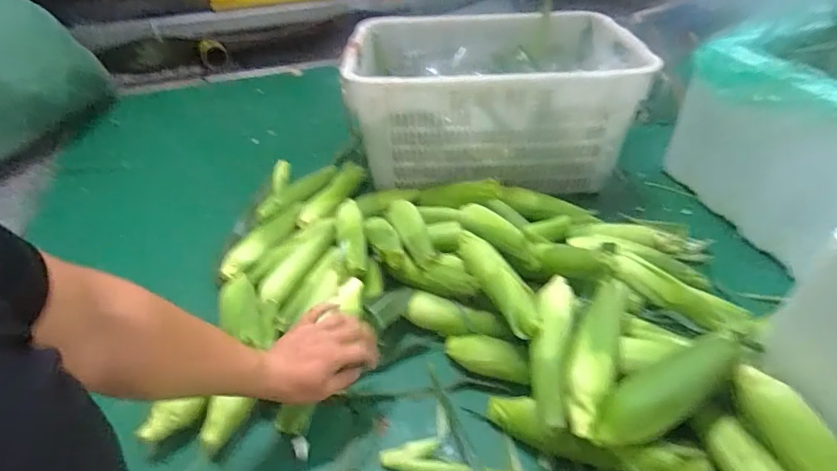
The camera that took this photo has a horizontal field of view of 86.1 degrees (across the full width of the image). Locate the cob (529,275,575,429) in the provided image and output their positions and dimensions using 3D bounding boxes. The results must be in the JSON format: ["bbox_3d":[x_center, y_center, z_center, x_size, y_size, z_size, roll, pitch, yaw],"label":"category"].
[{"bbox_3d":[0.177,0.144,0.600,0.048,0.042,0.222,9,42,13],"label":"cob"}]

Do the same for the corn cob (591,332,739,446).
[{"bbox_3d":[0.278,0.179,0.510,0.189,0.047,0.062,-32,45,-3],"label":"corn cob"}]

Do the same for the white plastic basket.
[{"bbox_3d":[0.156,-0.322,1.041,0.569,0.251,0.437,2,41,6],"label":"white plastic basket"}]

